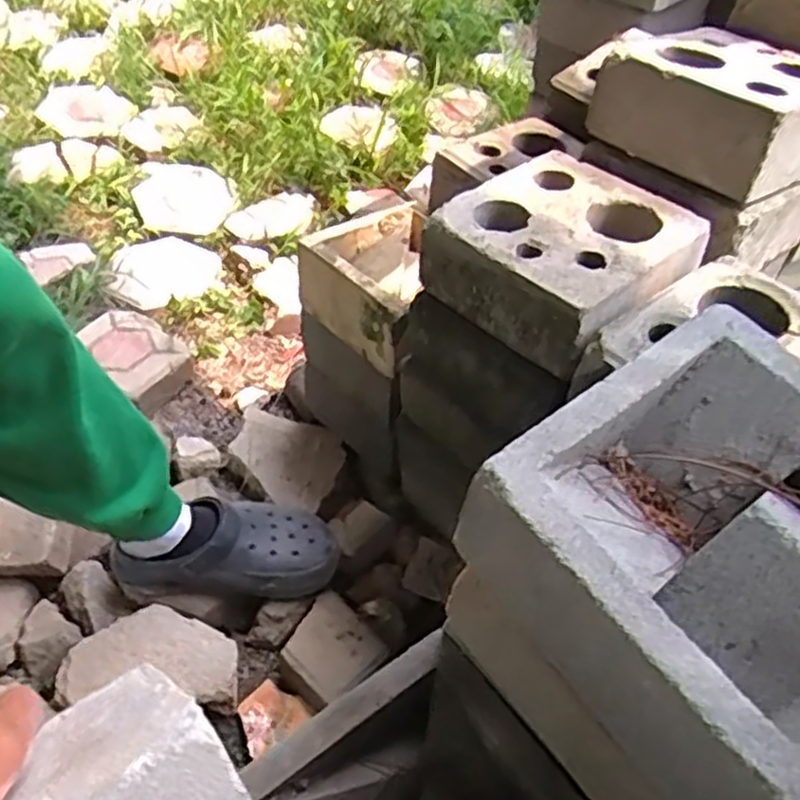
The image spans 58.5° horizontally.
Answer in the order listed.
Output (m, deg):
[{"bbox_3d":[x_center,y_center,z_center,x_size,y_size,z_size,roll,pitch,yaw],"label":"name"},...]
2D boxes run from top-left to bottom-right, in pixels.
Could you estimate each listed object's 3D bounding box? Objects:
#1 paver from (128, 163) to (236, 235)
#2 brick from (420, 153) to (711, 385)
[{"bbox_3d":[-0.446,-0.417,1.486,0.200,0.037,0.222,-7,52,-8],"label":"paver"},{"bbox_3d":[0.159,-0.146,0.694,0.202,0.083,0.205,-36,60,-28],"label":"brick"}]

